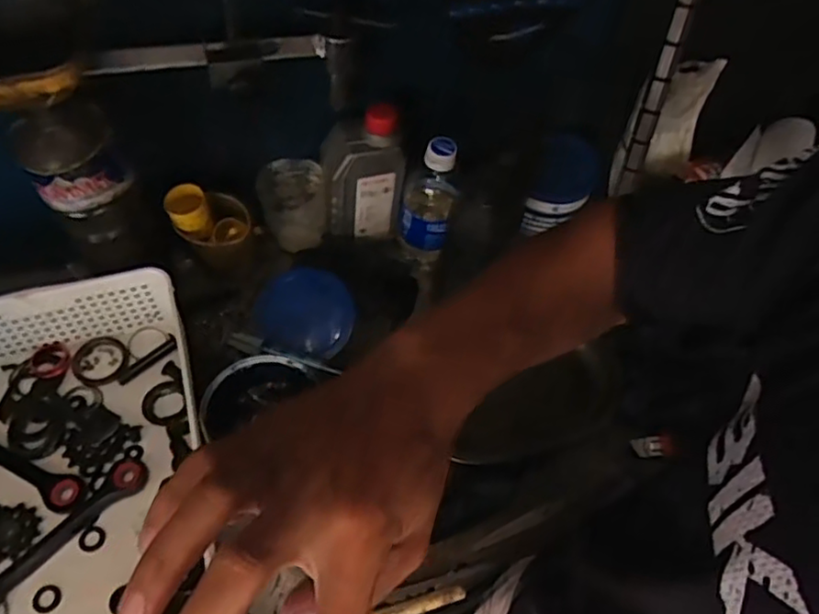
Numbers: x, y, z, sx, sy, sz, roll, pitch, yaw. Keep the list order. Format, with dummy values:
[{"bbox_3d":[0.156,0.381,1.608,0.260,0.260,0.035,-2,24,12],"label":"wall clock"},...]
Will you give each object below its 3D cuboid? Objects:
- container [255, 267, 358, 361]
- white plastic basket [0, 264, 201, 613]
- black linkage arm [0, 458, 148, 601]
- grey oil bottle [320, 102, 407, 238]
[{"bbox_3d":[-0.111,0.011,0.677,0.098,0.058,0.091,-5,78,-15],"label":"container"},{"bbox_3d":[-0.305,0.139,0.514,0.231,0.077,0.319,-11,57,-13],"label":"white plastic basket"},{"bbox_3d":[-0.285,0.187,0.513,0.031,0.010,0.164,36,59,19],"label":"black linkage arm"},{"bbox_3d":[-0.048,-0.137,0.667,0.079,0.148,0.049,-6,58,-9],"label":"grey oil bottle"}]

